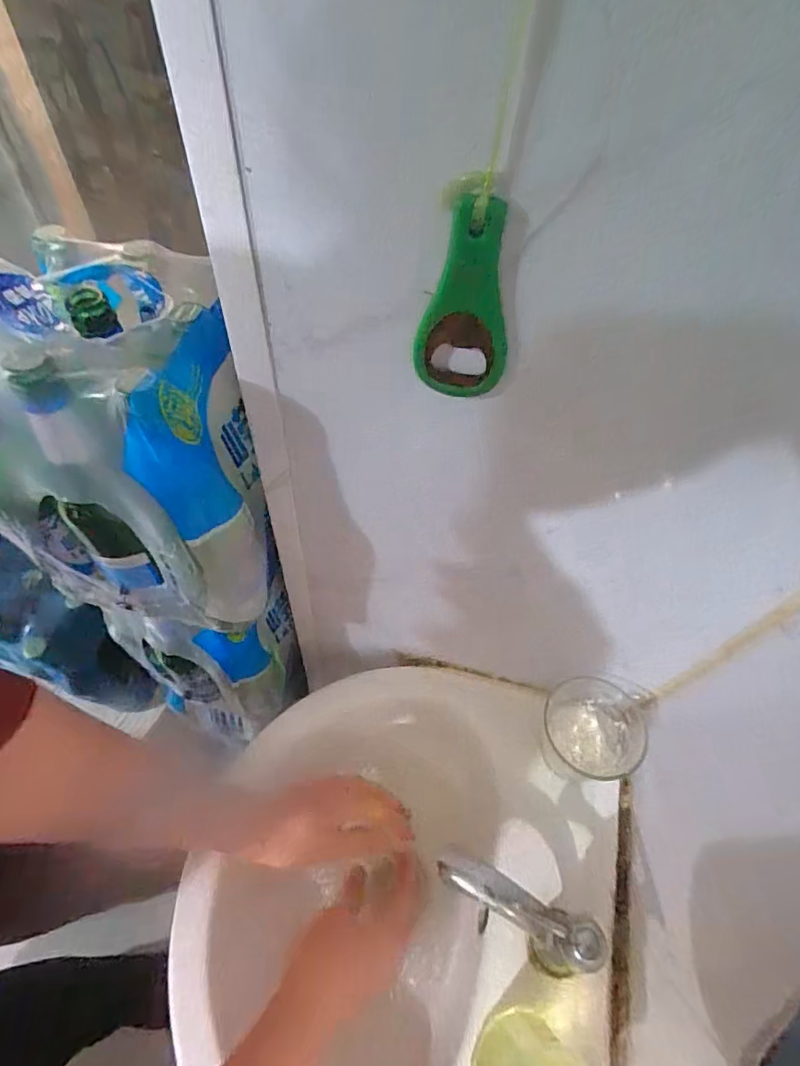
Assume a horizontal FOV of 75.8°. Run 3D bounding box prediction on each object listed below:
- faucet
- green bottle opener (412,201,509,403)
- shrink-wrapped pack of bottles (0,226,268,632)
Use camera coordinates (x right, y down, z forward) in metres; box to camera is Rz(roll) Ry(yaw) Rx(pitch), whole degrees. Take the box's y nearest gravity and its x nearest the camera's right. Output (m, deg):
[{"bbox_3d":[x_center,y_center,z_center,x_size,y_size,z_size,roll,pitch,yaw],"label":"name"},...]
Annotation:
[{"bbox_3d":[0.087,0.286,0.388,0.121,0.098,0.033,28,57,15],"label":"faucet"},{"bbox_3d":[0.030,-0.101,0.235,0.042,0.091,0.005,11,54,3],"label":"green bottle opener"},{"bbox_3d":[-0.200,-0.067,0.411,0.185,0.233,0.172,9,54,2],"label":"shrink-wrapped pack of bottles"}]

